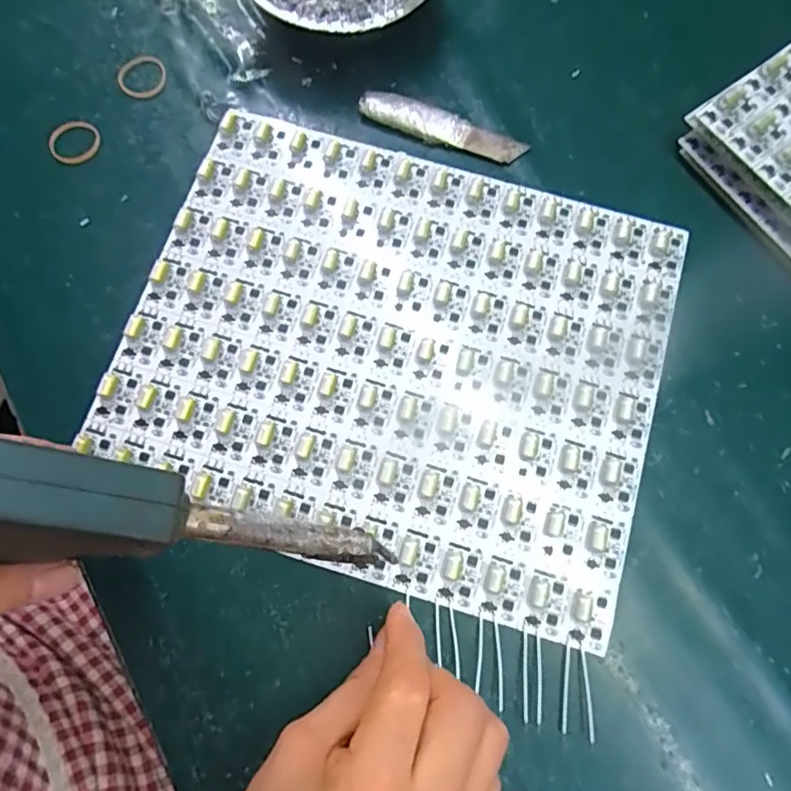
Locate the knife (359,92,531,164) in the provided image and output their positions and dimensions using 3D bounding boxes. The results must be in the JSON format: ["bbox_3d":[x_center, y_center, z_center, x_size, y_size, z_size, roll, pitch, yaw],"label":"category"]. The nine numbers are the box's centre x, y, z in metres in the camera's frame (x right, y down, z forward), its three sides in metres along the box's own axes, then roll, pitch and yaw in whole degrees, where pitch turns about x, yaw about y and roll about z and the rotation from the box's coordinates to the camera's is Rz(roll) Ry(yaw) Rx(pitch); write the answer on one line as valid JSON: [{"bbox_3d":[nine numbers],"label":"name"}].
[{"bbox_3d":[0.029,-0.166,0.341,0.103,0.008,0.021,20,76,4],"label":"knife"}]

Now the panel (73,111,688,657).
[{"bbox_3d":[0.001,-0.024,0.307,0.286,0.008,0.236,17,76,3],"label":"panel"}]

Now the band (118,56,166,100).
[{"bbox_3d":[-0.159,-0.202,0.350,0.028,0.004,0.029,0,75,-1],"label":"band"}]

